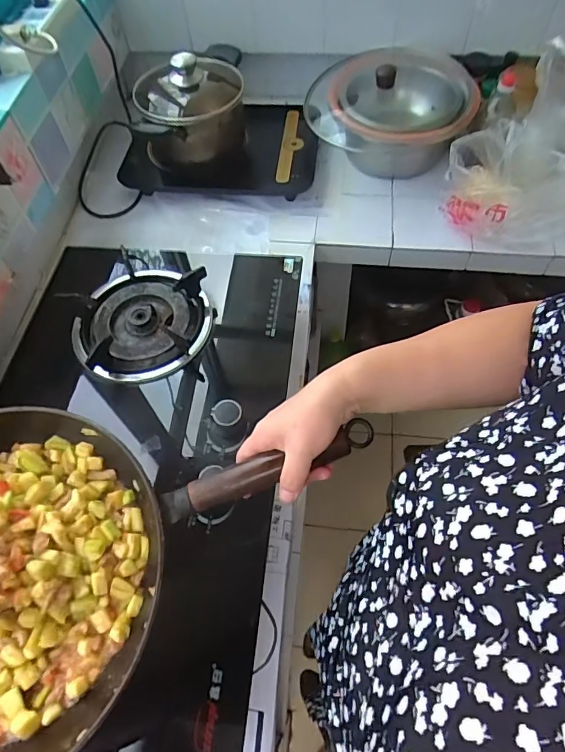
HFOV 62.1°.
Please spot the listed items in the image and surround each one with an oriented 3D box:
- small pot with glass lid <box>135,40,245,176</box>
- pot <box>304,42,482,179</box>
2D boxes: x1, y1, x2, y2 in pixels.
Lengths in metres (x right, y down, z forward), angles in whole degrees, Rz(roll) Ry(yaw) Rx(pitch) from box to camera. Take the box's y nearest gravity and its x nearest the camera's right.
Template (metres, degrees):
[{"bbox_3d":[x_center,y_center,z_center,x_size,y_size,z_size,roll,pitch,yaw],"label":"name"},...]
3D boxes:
[{"bbox_3d":[-0.183,-0.548,0.967,0.212,0.174,0.230,-1,60,2],"label":"small pot with glass lid"},{"bbox_3d":[0.221,-0.558,0.973,0.310,0.142,0.277,-4,59,0],"label":"pot"}]

